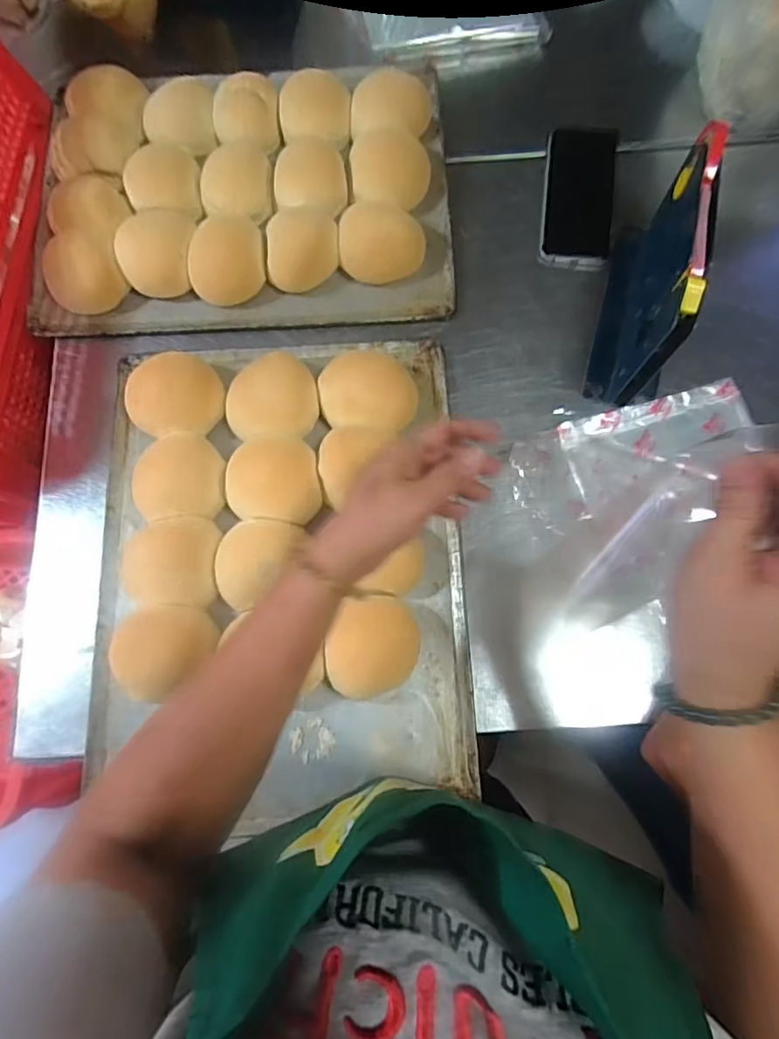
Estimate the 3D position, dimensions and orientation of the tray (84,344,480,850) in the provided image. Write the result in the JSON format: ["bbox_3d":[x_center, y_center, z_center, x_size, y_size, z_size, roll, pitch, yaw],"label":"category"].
[{"bbox_3d":[-0.102,0.029,0.494,0.329,0.052,0.424,-3,76,1],"label":"tray"}]

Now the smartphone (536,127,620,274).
[{"bbox_3d":[0.211,-0.361,0.613,0.077,0.011,0.172,7,76,4],"label":"smartphone"}]

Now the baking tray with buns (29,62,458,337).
[{"bbox_3d":[-0.160,-0.358,0.598,0.449,0.052,0.323,-2,76,1],"label":"baking tray with buns"}]

